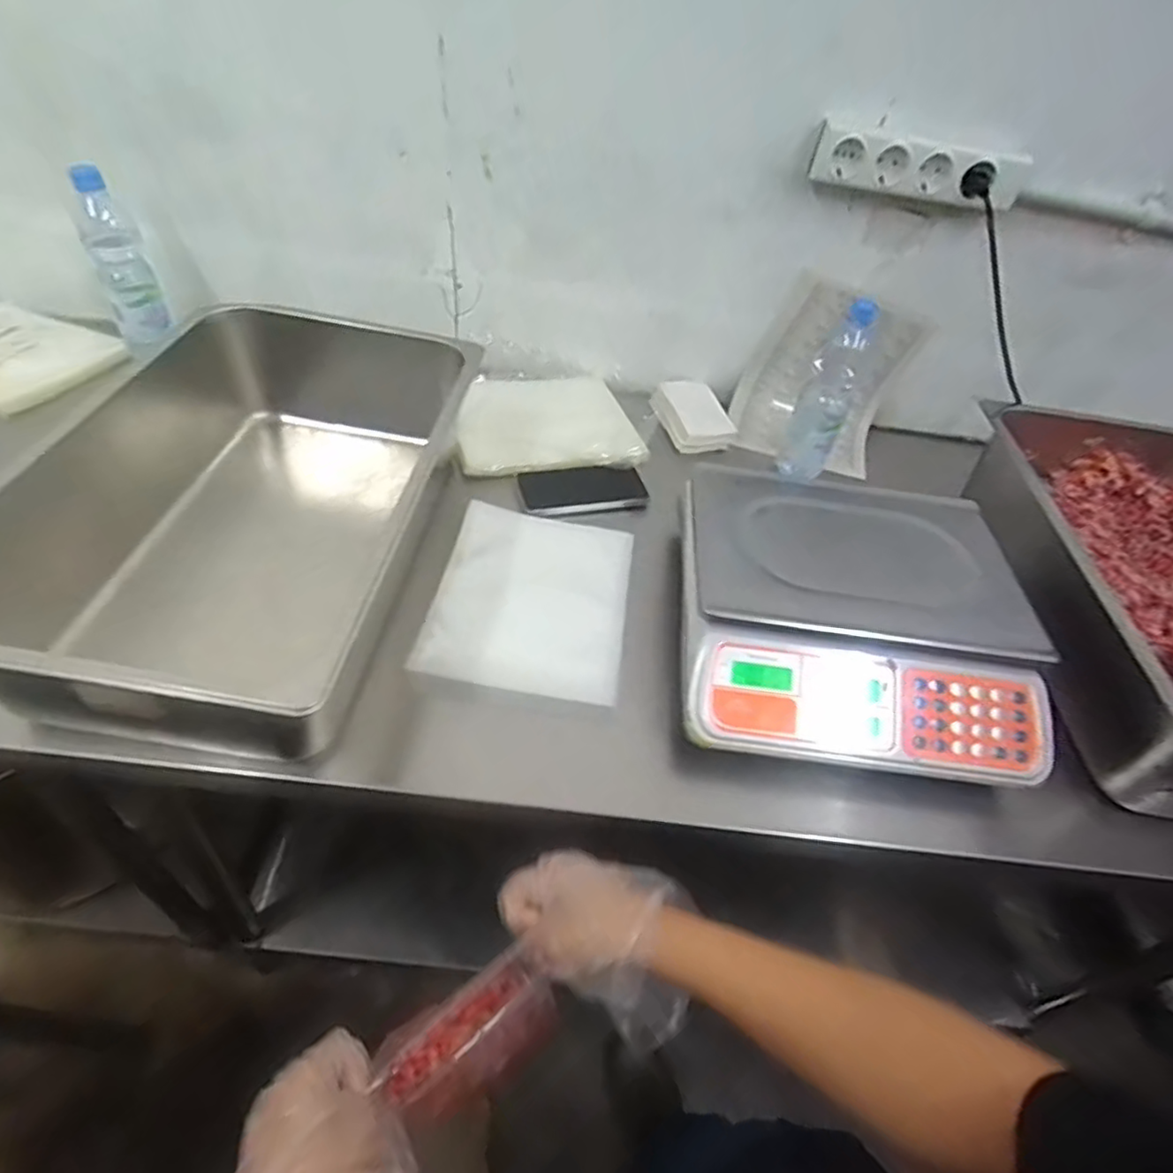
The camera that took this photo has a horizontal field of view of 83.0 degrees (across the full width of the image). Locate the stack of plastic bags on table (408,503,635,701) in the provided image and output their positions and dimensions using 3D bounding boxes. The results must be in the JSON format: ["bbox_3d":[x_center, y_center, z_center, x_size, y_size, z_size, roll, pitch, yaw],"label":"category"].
[{"bbox_3d":[-0.057,0.014,0.721,0.201,0.026,0.231,12,52,-1],"label":"stack of plastic bags on table"}]

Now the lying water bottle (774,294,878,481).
[{"bbox_3d":[0.301,-0.246,0.839,0.067,0.245,0.076,21,49,12],"label":"lying water bottle"}]

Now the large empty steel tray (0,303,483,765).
[{"bbox_3d":[-0.325,-0.083,0.670,0.311,0.176,0.529,9,47,1],"label":"large empty steel tray"}]

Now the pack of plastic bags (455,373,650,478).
[{"bbox_3d":[-0.053,-0.240,0.945,0.250,0.031,0.240,-2,48,-9],"label":"pack of plastic bags"}]

